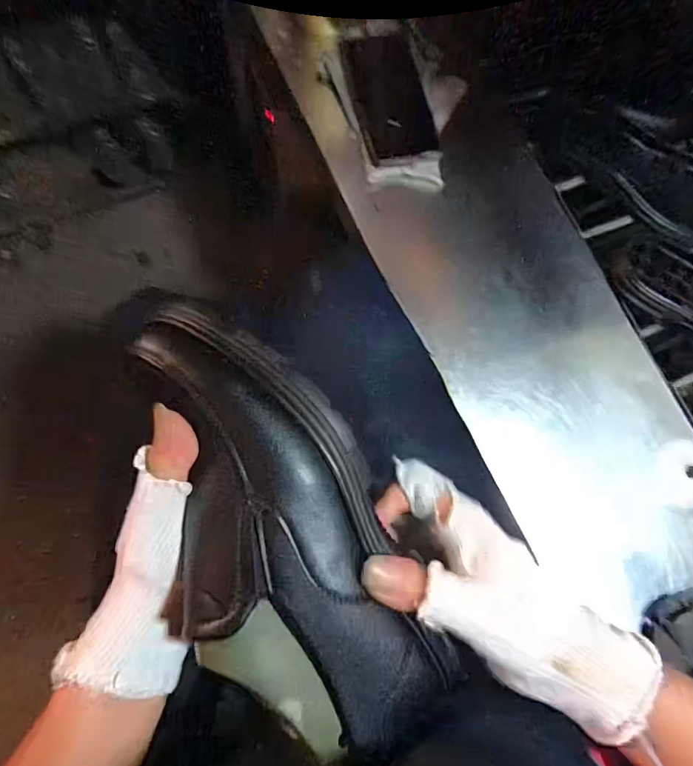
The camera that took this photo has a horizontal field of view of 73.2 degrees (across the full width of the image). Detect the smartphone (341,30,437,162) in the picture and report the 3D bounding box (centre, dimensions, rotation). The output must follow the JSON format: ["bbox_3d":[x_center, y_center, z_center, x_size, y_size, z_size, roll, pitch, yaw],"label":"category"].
[{"bbox_3d":[0.046,-0.320,0.519,0.078,0.013,0.159,-11,79,-5],"label":"smartphone"}]

